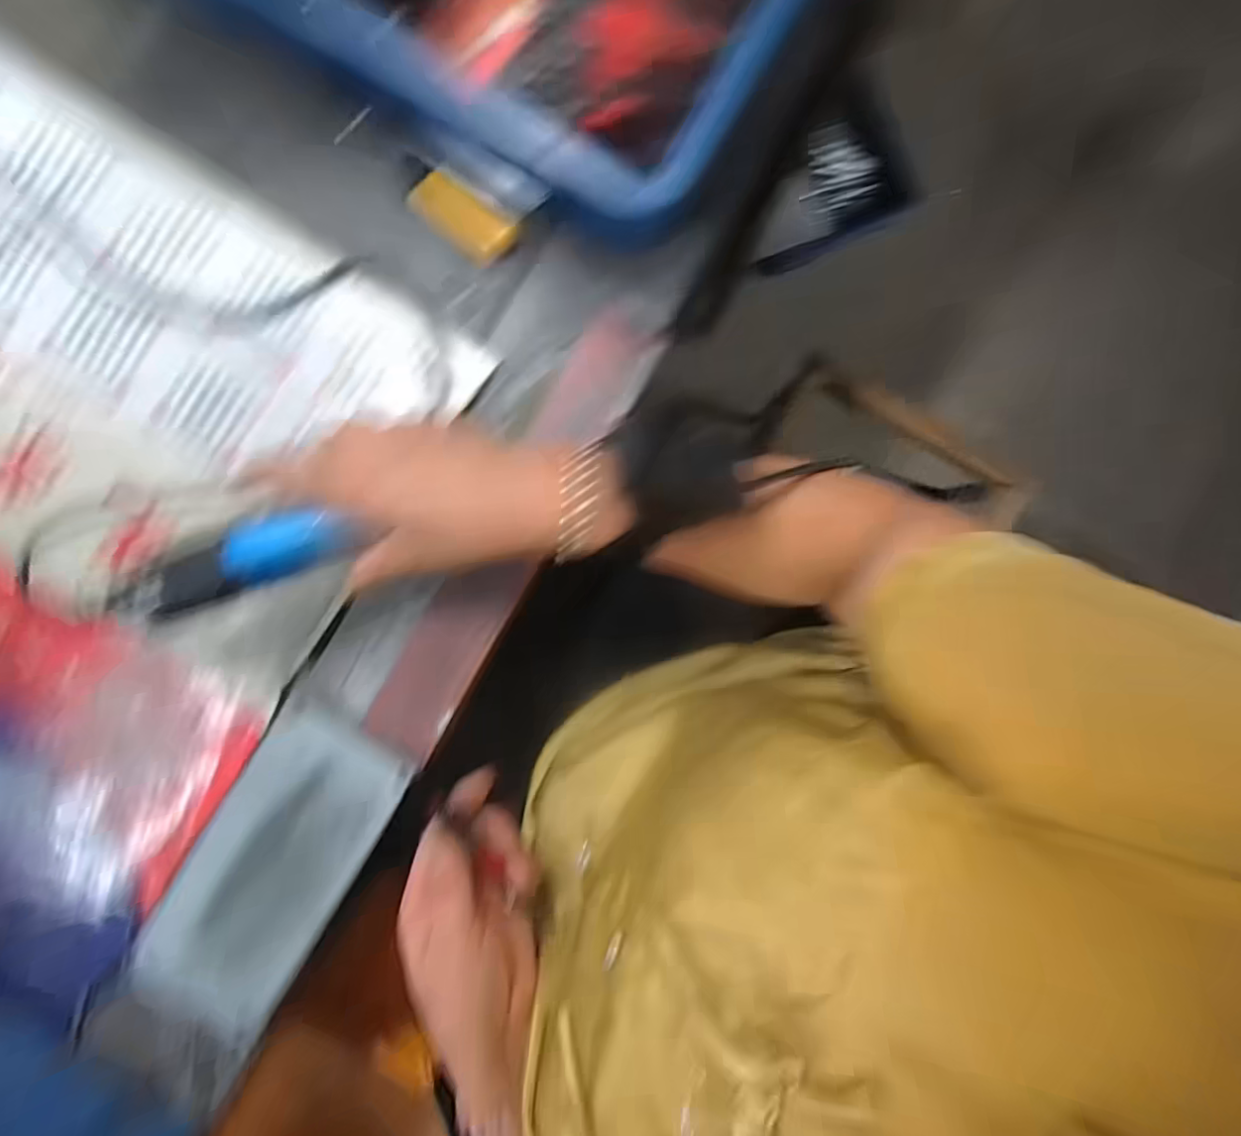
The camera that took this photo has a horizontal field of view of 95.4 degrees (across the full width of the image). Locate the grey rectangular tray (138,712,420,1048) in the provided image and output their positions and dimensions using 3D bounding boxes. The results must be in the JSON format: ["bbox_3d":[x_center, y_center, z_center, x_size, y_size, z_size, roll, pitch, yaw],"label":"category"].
[{"bbox_3d":[-0.221,0.194,0.358,0.093,0.008,0.210,32,90,-2],"label":"grey rectangular tray"}]

